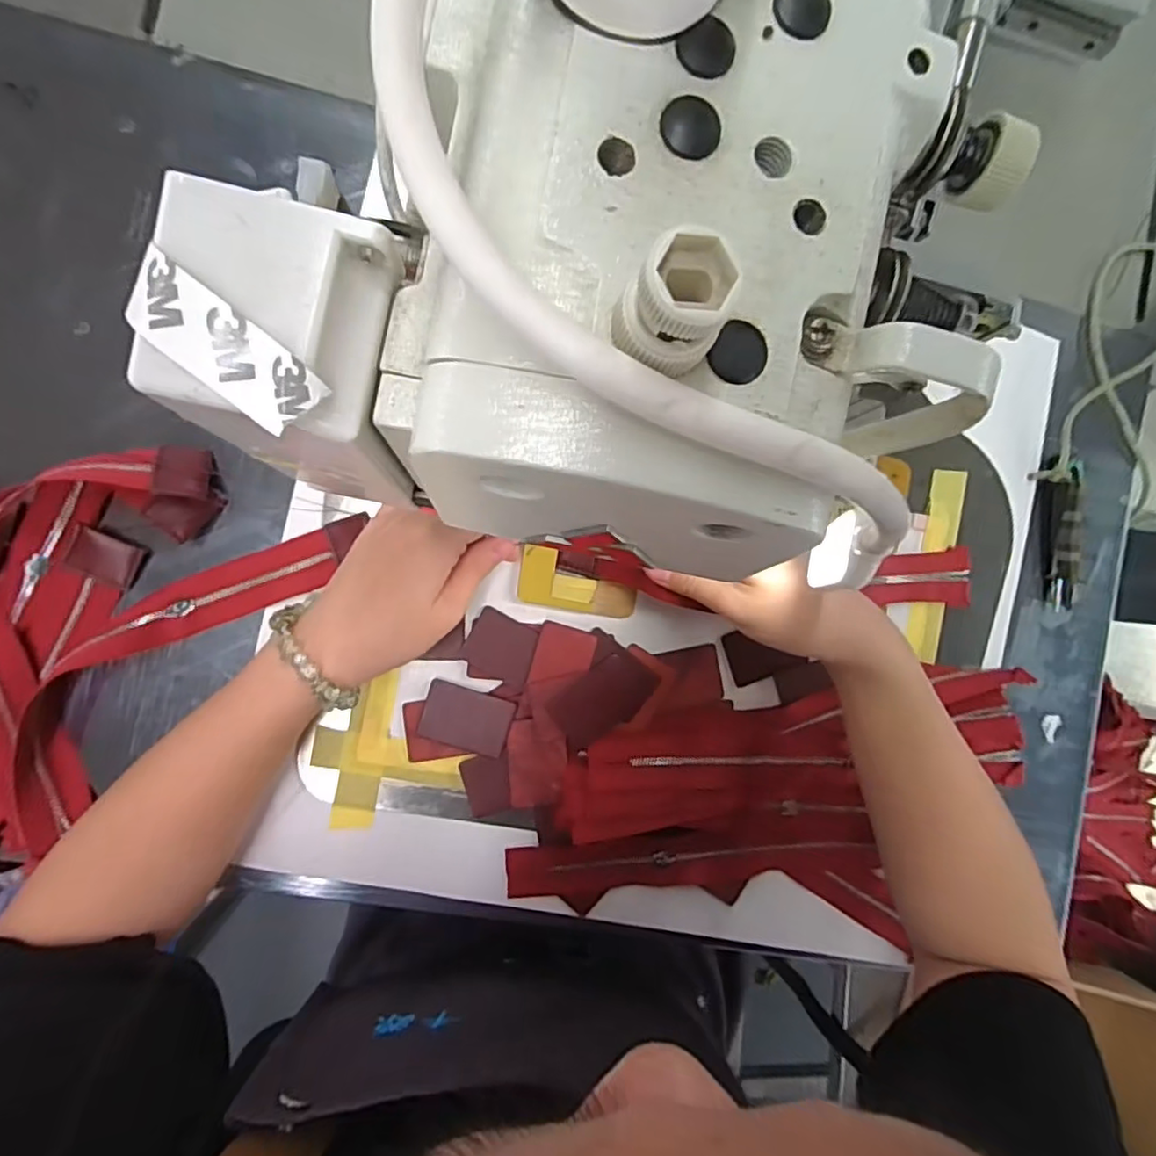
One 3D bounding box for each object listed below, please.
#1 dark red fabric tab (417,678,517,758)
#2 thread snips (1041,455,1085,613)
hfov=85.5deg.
[{"bbox_3d":[-0.066,0.083,0.369,0.051,0.004,0.035,18,86,-7],"label":"dark red fabric tab"},{"bbox_3d":[0.335,-0.029,0.429,0.028,0.010,0.100,4,85,-7],"label":"thread snips"}]

